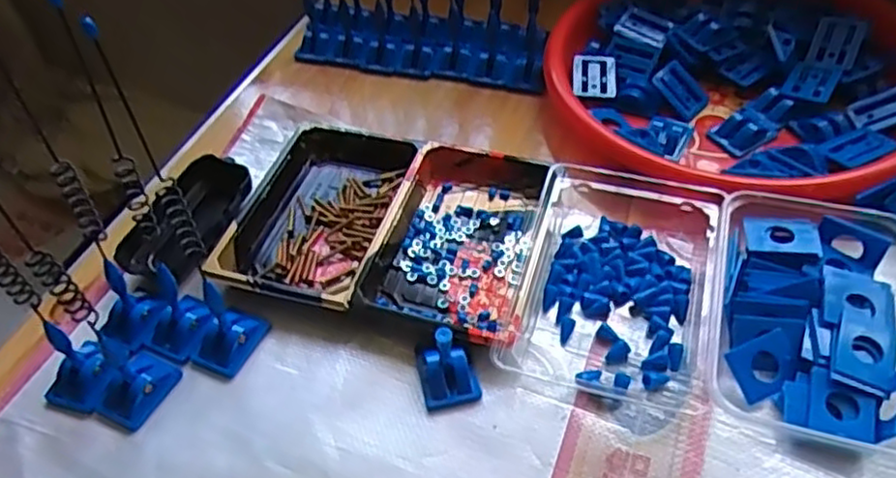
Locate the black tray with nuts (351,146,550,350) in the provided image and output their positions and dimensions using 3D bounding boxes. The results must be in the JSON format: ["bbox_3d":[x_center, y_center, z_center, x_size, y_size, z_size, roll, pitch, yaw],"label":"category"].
[{"bbox_3d":[0.008,-0.005,0.475,0.096,0.025,0.160,11,50,15],"label":"black tray with nuts"}]

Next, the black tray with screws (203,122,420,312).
[{"bbox_3d":[-0.094,-0.023,0.513,0.113,0.023,0.169,11,50,14],"label":"black tray with screws"}]

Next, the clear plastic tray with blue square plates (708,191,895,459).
[{"bbox_3d":[0.214,0.043,0.407,0.109,0.035,0.146,10,50,14],"label":"clear plastic tray with blue square plates"}]

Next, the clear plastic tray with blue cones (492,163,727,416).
[{"bbox_3d":[0.110,0.020,0.442,0.118,0.029,0.172,10,50,14],"label":"clear plastic tray with blue cones"}]

